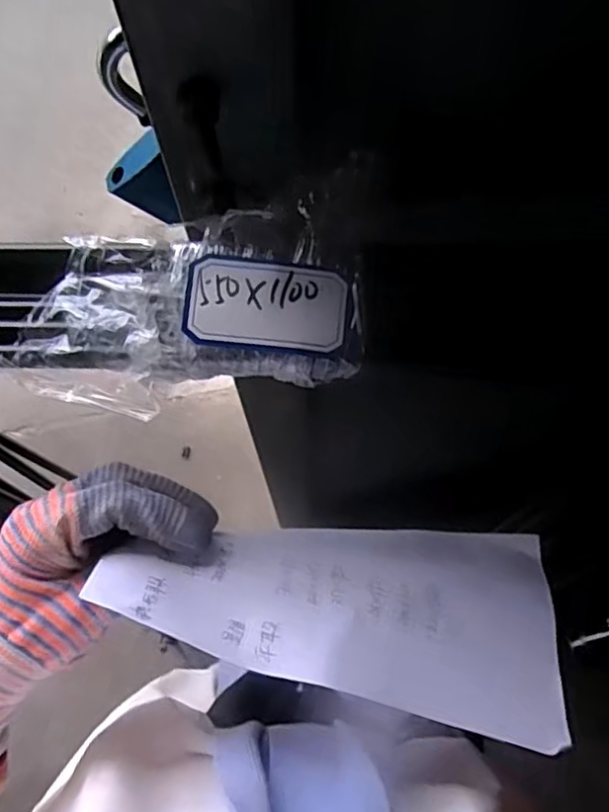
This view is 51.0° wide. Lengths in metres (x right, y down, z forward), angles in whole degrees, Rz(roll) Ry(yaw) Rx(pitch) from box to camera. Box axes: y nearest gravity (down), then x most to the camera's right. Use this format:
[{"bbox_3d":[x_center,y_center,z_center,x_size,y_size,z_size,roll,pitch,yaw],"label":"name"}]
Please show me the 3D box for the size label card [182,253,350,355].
[{"bbox_3d":[-0.015,-0.041,0.255,0.063,0.004,0.036,5,84,-2],"label":"size label card"}]

